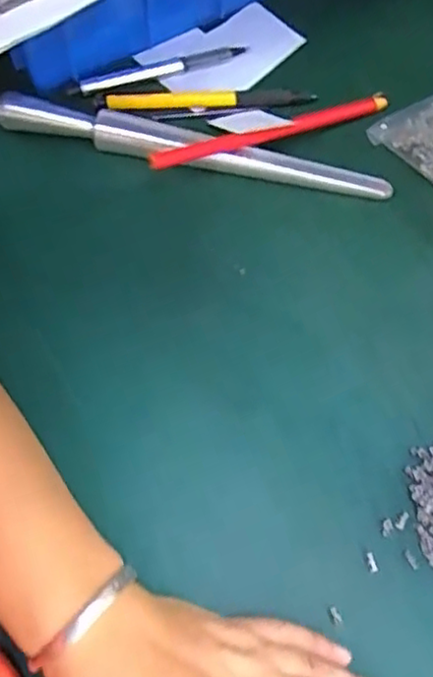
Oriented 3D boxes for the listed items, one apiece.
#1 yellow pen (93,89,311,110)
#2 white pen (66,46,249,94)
[{"bbox_3d":[-0.007,-0.155,0.406,0.138,0.010,0.014,-5,71,-2],"label":"yellow pen"},{"bbox_3d":[-0.038,-0.176,0.414,0.117,0.010,0.011,-18,72,-6],"label":"white pen"}]

